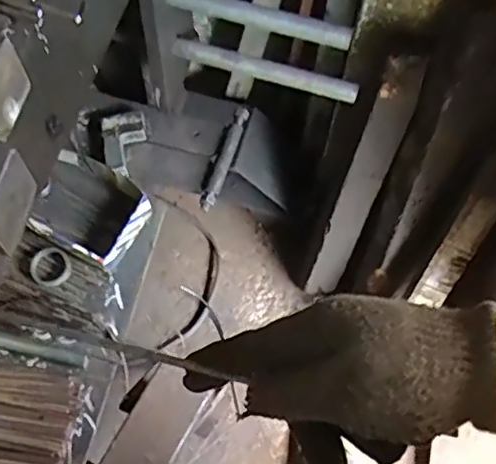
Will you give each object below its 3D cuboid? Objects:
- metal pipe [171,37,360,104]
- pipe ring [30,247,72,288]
[{"bbox_3d":[0.024,-0.223,0.839,0.256,0.031,0.031,16,69,4],"label":"metal pipe"},{"bbox_3d":[-0.307,0.054,0.958,0.061,0.014,0.066,1,68,-2],"label":"pipe ring"}]

